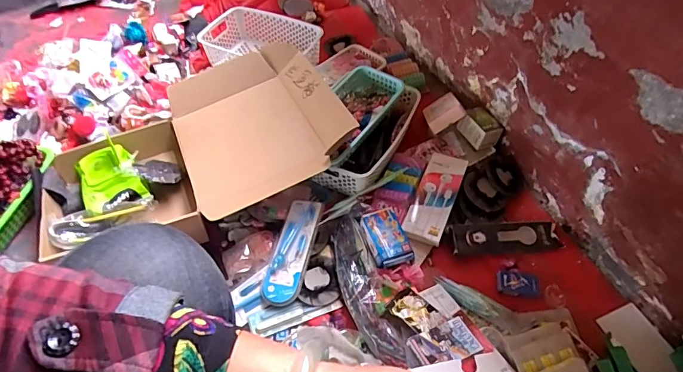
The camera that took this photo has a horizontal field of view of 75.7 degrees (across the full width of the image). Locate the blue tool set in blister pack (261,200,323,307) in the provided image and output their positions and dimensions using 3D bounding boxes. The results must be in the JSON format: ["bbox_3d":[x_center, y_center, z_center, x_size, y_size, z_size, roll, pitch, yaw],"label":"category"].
[{"bbox_3d":[-0.089,0.115,0.806,0.069,0.019,0.206,10,55,11],"label":"blue tool set in blister pack"}]

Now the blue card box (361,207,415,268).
[{"bbox_3d":[0.081,0.092,0.797,0.068,0.027,0.100,-15,54,-8],"label":"blue card box"}]

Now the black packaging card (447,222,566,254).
[{"bbox_3d":[0.303,0.095,0.823,0.199,0.033,0.054,-5,53,0],"label":"black packaging card"}]

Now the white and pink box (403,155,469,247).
[{"bbox_3d":[0.187,0.017,0.866,0.074,0.021,0.206,19,57,16],"label":"white and pink box"}]

